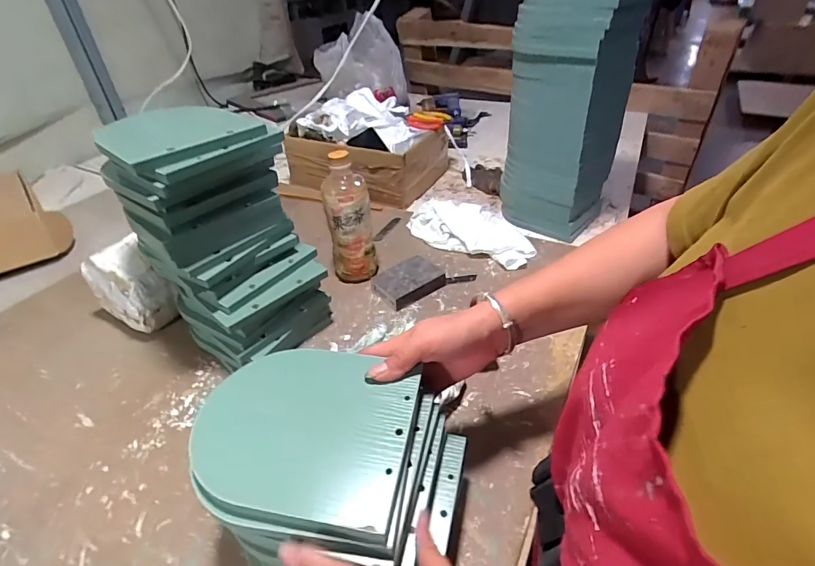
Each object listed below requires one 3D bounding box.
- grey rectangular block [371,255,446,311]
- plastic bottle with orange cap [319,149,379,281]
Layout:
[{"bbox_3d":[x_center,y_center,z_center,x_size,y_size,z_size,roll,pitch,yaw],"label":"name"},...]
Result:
[{"bbox_3d":[0.002,-0.002,0.675,0.098,0.027,0.067,-25,44,-26],"label":"grey rectangular block"},{"bbox_3d":[-0.088,-0.093,0.663,0.071,0.204,0.059,-13,40,-13],"label":"plastic bottle with orange cap"}]

